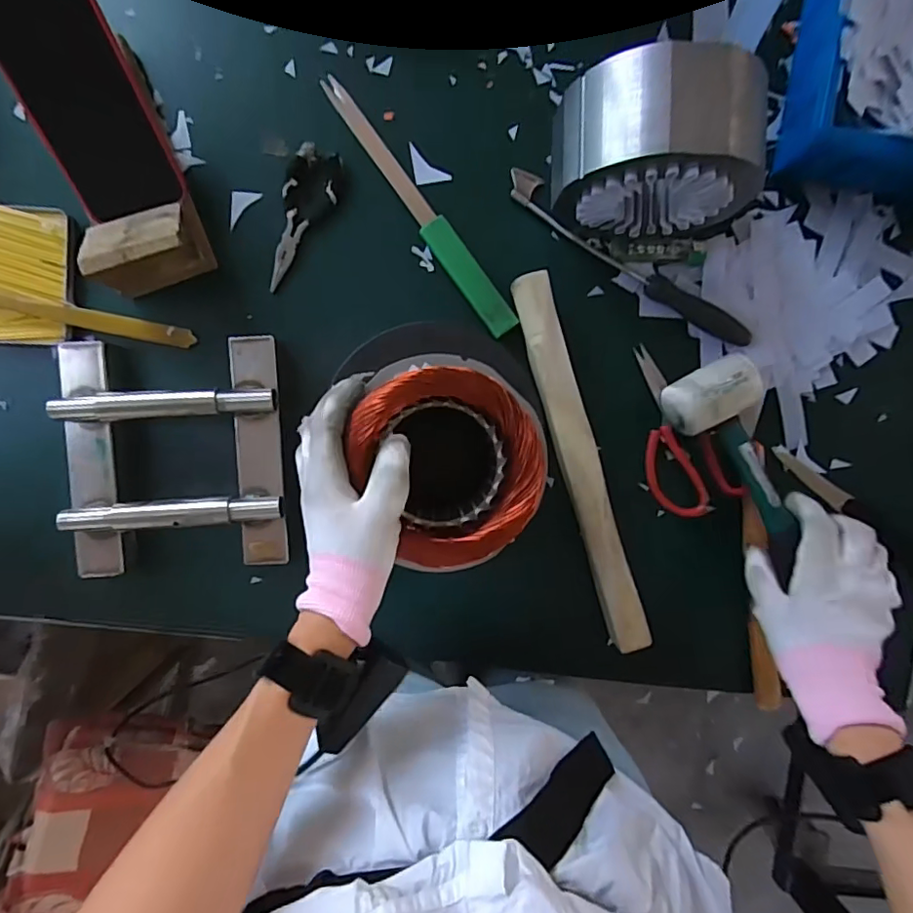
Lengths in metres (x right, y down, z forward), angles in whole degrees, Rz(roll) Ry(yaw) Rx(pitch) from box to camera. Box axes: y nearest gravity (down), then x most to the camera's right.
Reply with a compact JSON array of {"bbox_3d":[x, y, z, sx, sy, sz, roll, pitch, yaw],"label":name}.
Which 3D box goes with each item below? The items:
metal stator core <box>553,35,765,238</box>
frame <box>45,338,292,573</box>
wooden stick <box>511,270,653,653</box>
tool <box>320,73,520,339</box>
[{"bbox_3d":[0.147,-0.231,0.415,0.153,0.147,0.083,1,92,-3],"label":"metal stator core"},{"bbox_3d":[-0.239,0.000,0.462,0.175,0.043,0.193,-3,92,-3],"label":"frame"},{"bbox_3d":[0.108,0.007,0.477,0.032,0.036,0.330,-17,93,-2],"label":"wooden stick"},{"bbox_3d":[-0.032,-0.220,0.476,0.026,0.008,0.266,-35,93,-1],"label":"tool"}]

